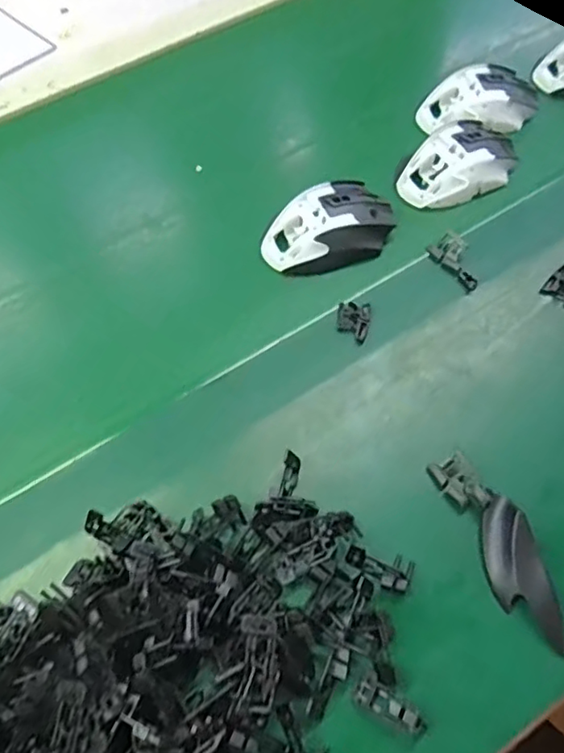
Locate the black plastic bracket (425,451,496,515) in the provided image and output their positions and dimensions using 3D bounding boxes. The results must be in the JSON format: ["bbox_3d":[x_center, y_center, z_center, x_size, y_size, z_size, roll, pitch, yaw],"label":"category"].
[{"bbox_3d":[0.123,0.074,0.406,0.025,0.012,0.043,-30,64,-13],"label":"black plastic bracket"}]

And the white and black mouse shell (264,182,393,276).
[{"bbox_3d":[0.040,-0.128,0.501,0.109,0.031,0.068,-30,64,-12],"label":"white and black mouse shell"}]

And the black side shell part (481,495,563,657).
[{"bbox_3d":[0.150,0.126,0.374,0.032,0.019,0.093,-15,61,-5],"label":"black side shell part"}]

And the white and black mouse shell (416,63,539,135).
[{"bbox_3d":[0.192,-0.264,0.569,0.110,0.037,0.065,-14,62,-4],"label":"white and black mouse shell"}]

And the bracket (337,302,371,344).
[{"bbox_3d":[0.058,-0.043,0.468,0.026,0.006,0.034,3,61,5],"label":"bracket"}]

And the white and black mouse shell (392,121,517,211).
[{"bbox_3d":[0.156,-0.191,0.530,0.100,0.034,0.061,-26,64,-10],"label":"white and black mouse shell"}]

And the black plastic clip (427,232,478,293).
[{"bbox_3d":[0.147,-0.096,0.488,0.027,0.011,0.052,-34,65,-15],"label":"black plastic clip"}]

